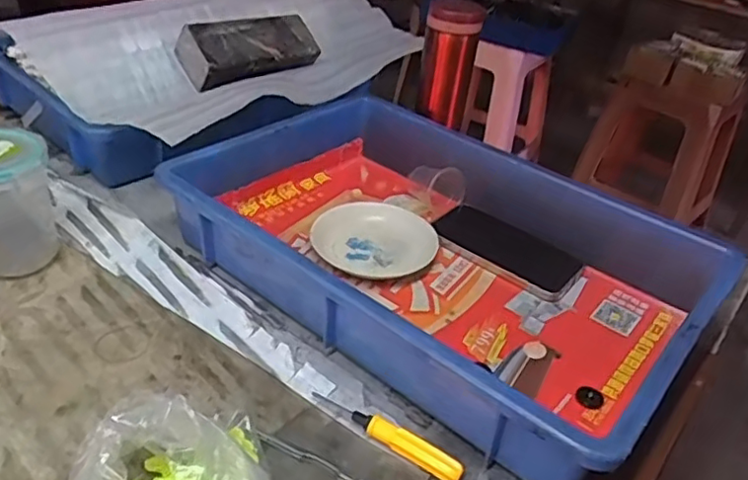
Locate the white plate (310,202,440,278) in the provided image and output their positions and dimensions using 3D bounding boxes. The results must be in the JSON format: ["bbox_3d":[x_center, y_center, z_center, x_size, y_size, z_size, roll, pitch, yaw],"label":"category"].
[{"bbox_3d":[0.001,0.001,0.619,0.117,0.019,0.117,6,35,-4],"label":"white plate"}]

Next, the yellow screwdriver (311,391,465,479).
[{"bbox_3d":[0.008,0.132,0.435,0.118,0.016,0.015,25,38,23],"label":"yellow screwdriver"}]

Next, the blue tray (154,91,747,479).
[{"bbox_3d":[0.055,0.001,0.570,0.441,0.090,0.299,30,40,28],"label":"blue tray"}]

